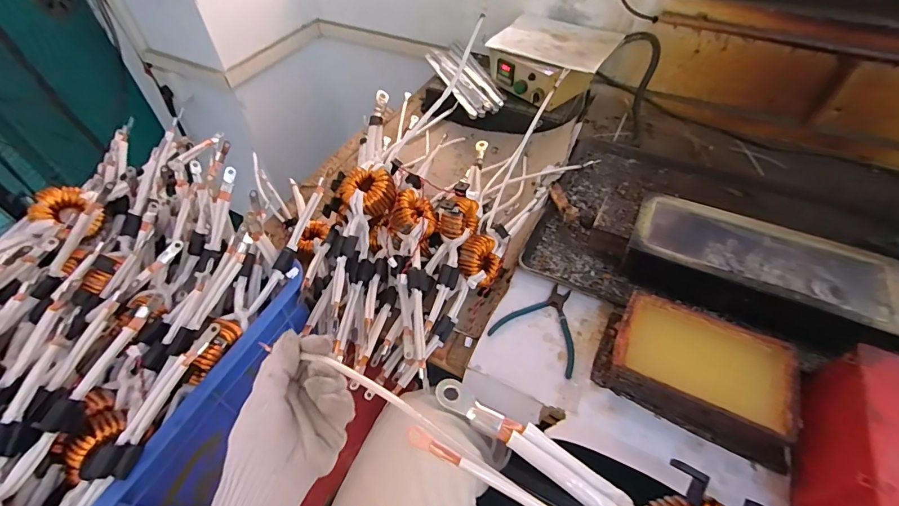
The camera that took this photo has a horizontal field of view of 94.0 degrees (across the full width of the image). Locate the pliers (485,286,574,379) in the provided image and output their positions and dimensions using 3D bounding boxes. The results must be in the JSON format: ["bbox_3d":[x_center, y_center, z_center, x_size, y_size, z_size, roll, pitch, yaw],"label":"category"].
[{"bbox_3d":[0.148,0.103,0.627,0.127,0.005,0.130,29,57,24],"label":"pliers"}]

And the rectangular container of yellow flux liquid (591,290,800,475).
[{"bbox_3d":[0.321,0.147,0.547,0.223,0.070,0.144,23,55,20],"label":"rectangular container of yellow flux liquid"}]

